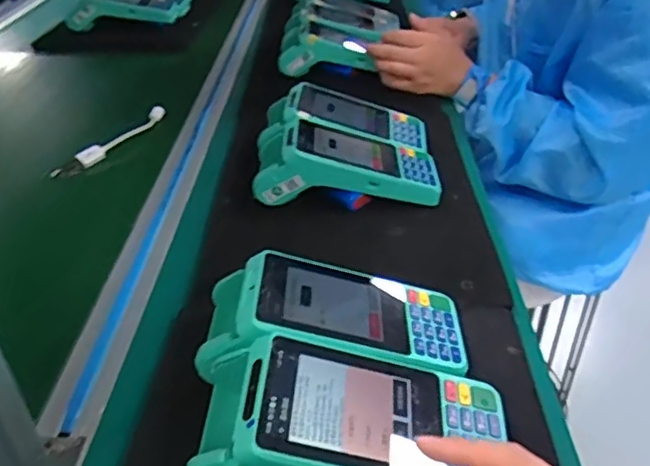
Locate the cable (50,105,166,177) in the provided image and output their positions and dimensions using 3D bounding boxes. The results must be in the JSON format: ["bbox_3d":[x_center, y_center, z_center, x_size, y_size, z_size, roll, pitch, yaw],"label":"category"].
[{"bbox_3d":[-0.245,-0.108,0.705,0.032,0.016,0.175,17,39,25],"label":"cable"}]

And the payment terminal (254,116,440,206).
[{"bbox_3d":[0.020,-0.072,0.579,0.174,0.056,0.086,-1,35,2],"label":"payment terminal"}]

